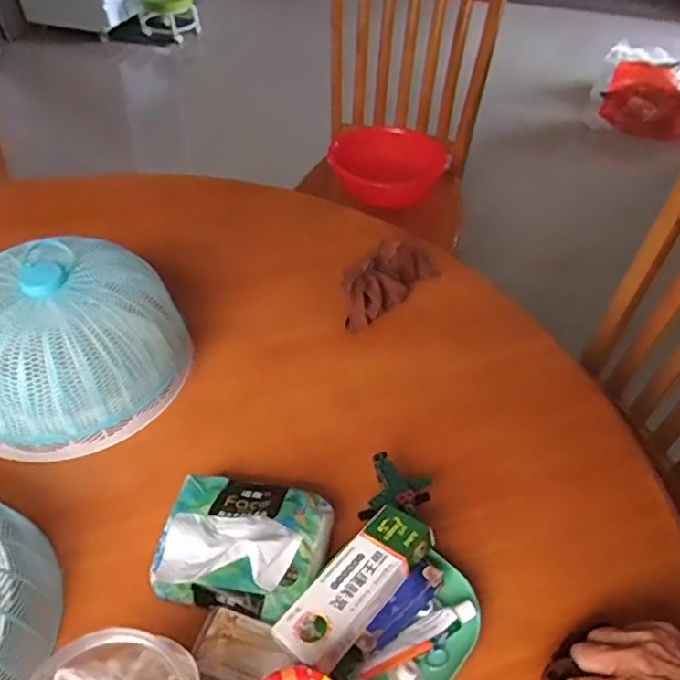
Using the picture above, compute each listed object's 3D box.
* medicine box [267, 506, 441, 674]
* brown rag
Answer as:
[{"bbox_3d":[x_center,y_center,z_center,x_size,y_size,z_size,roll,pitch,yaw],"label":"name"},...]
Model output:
[{"bbox_3d":[0.015,0.193,0.492,0.052,0.032,0.140,34,54,26],"label":"medicine box"},{"bbox_3d":[0.059,-0.083,0.770,0.172,0.047,0.072,-37,57,-26],"label":"brown rag"}]

